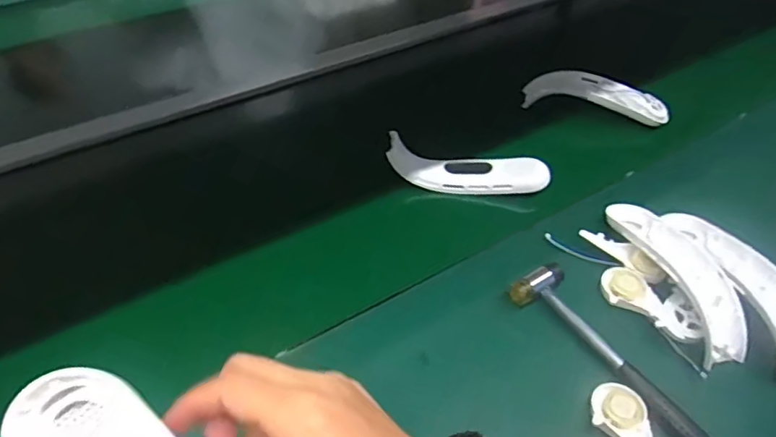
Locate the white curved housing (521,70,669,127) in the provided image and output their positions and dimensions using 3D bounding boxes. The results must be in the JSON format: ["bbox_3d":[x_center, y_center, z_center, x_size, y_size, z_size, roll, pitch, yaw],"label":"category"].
[{"bbox_3d":[0.293,-0.173,0.760,0.191,0.034,0.059,11,49,7],"label":"white curved housing"}]

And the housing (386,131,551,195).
[{"bbox_3d":[0.098,-0.064,0.649,0.189,0.055,0.052,1,48,-2],"label":"housing"}]

